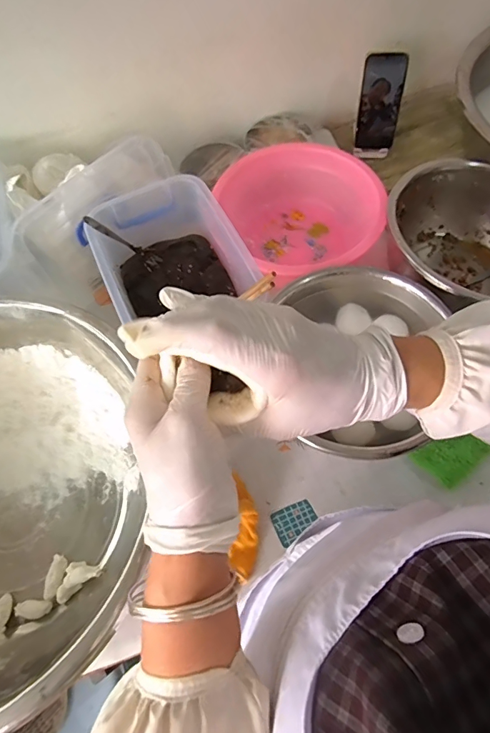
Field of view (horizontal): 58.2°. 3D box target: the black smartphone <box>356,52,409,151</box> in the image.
[{"bbox_3d":[0.247,-0.480,0.805,0.073,0.154,0.012,10,49,14],"label":"black smartphone"}]

